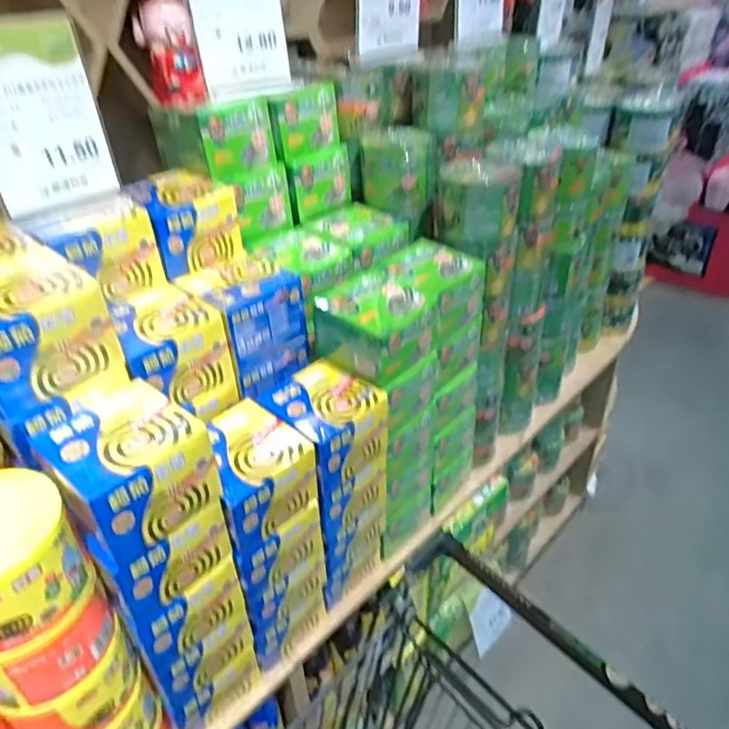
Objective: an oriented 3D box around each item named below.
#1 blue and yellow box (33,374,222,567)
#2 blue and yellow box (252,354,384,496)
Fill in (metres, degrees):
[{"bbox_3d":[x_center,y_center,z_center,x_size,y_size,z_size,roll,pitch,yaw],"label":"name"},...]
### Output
[{"bbox_3d":[-0.258,0.113,0.628,0.139,0.104,0.138,26,44,35],"label":"blue and yellow box"},{"bbox_3d":[-0.063,0.096,0.856,0.154,0.128,0.138,27,44,35],"label":"blue and yellow box"}]

